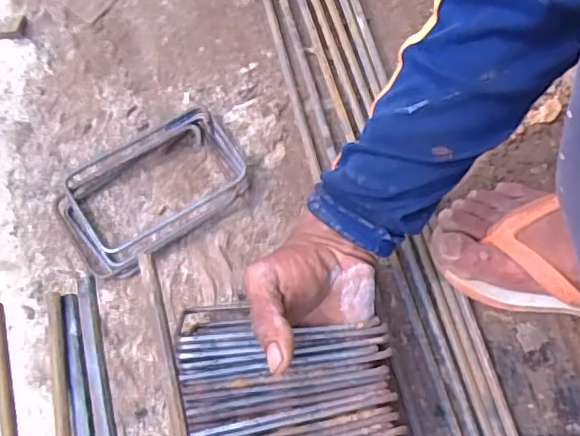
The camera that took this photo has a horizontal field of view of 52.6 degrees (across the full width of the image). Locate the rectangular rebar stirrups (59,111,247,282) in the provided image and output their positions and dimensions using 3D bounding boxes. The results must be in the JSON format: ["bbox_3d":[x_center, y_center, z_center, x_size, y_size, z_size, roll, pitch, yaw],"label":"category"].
[{"bbox_3d":[-0.124,-0.026,0.524,0.163,0.024,0.107,-34,74,-12],"label":"rectangular rebar stirrups"}]

